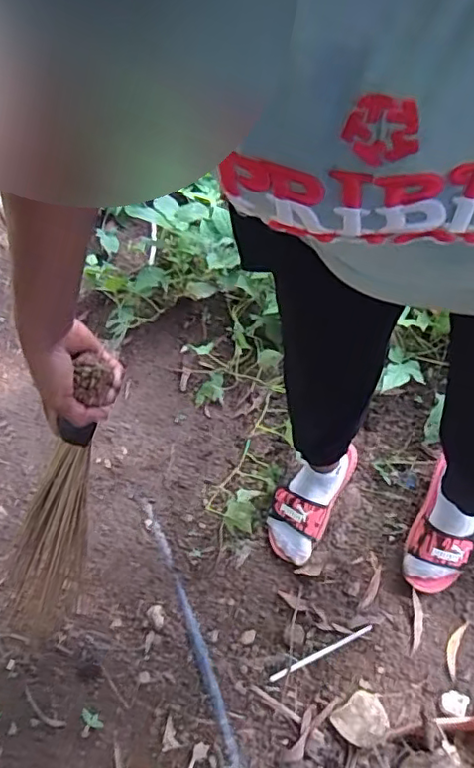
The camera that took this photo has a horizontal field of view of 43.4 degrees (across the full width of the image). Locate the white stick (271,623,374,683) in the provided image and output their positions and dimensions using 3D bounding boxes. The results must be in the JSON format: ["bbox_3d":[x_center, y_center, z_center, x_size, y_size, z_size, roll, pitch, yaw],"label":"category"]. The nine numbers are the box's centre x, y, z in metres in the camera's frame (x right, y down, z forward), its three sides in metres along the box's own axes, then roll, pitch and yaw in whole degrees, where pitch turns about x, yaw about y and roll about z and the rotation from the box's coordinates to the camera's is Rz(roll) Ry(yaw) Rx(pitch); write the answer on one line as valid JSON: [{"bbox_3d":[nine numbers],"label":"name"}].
[{"bbox_3d":[0.148,0.474,1.049,0.197,0.006,0.013,-23,62,-9],"label":"white stick"}]

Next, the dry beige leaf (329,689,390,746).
[{"bbox_3d":[0.206,0.548,0.971,0.079,0.011,0.080,-41,37,-13],"label":"dry beige leaf"}]

